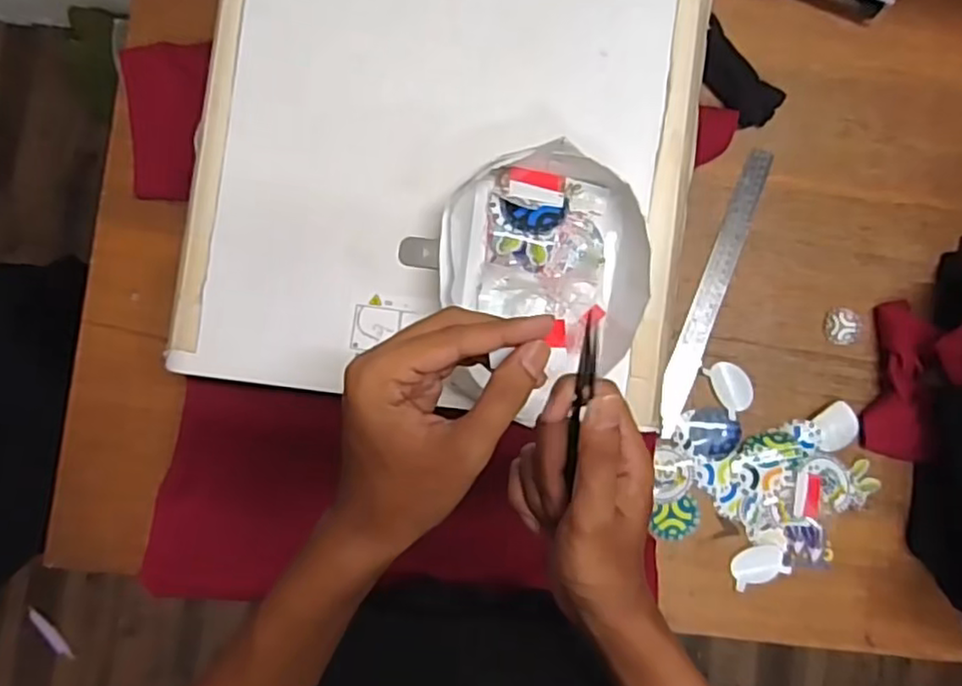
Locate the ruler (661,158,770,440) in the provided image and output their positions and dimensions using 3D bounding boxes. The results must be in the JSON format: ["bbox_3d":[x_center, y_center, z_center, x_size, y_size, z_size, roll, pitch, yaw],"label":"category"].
[{"bbox_3d":[0.245,-0.056,0.719,0.029,0.007,0.319,21,85,7],"label":"ruler"}]

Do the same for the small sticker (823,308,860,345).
[{"bbox_3d":[0.385,-0.018,0.724,0.036,0.004,0.040,-1,85,-2],"label":"small sticker"}]

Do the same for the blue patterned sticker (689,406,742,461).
[{"bbox_3d":[0.244,0.097,0.713,0.055,0.007,0.050,20,84,0],"label":"blue patterned sticker"}]

